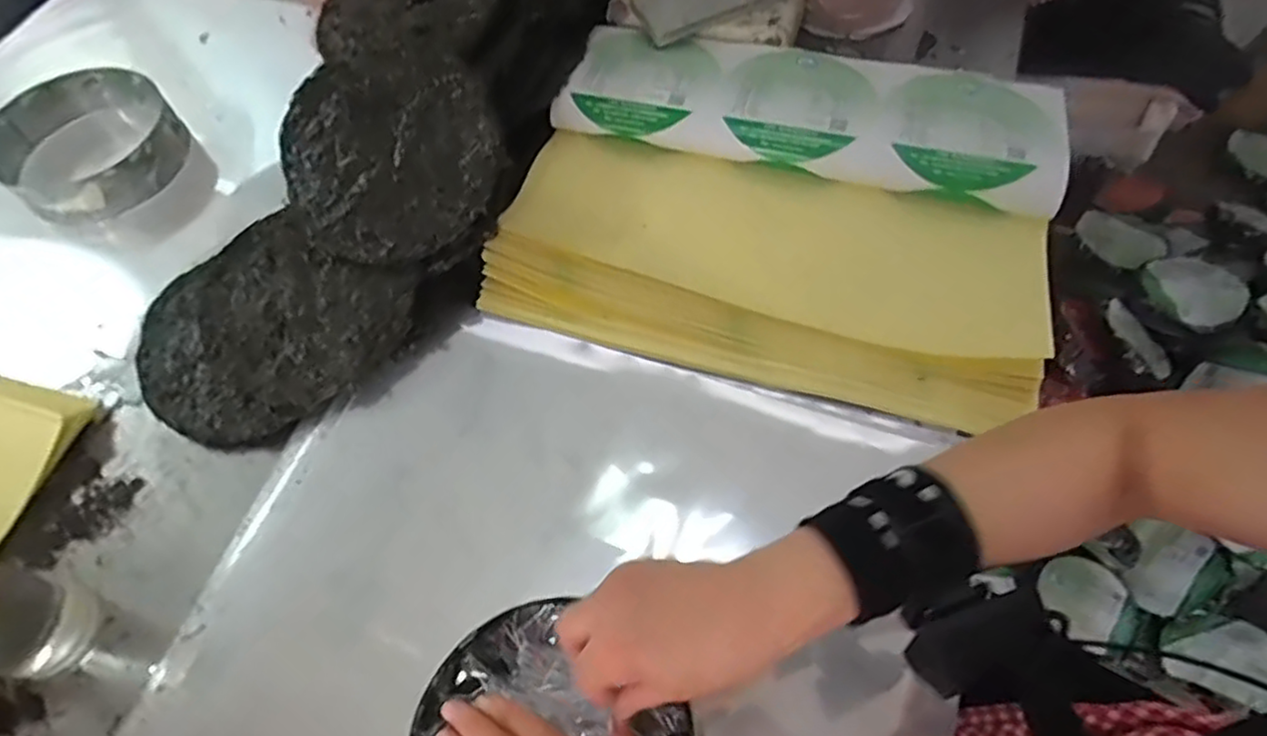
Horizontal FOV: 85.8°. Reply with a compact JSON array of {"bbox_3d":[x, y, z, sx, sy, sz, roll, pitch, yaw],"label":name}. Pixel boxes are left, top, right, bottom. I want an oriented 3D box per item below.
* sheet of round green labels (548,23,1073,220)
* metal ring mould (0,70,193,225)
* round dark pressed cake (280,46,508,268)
[{"bbox_3d":[0.168,-0.263,0.672,0.466,0.027,0.152,15,70,13],"label":"sheet of round green labels"},{"bbox_3d":[-0.565,-0.233,0.713,0.181,0.047,0.171,37,69,20],"label":"metal ring mould"},{"bbox_3d":[-0.215,-0.188,0.612,0.196,0.030,0.196,-5,83,7],"label":"round dark pressed cake"}]

